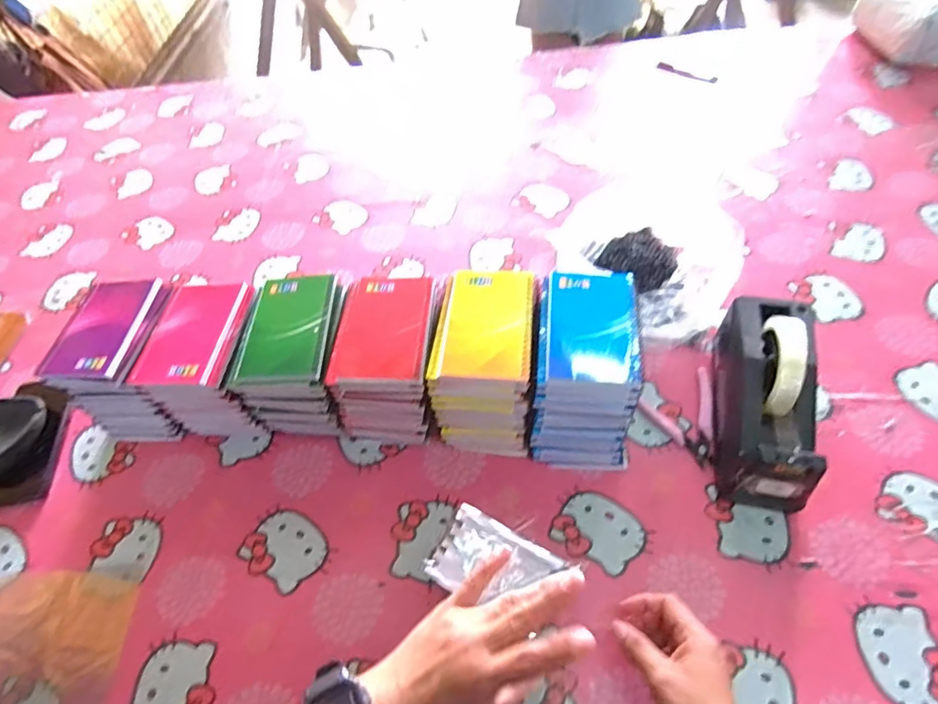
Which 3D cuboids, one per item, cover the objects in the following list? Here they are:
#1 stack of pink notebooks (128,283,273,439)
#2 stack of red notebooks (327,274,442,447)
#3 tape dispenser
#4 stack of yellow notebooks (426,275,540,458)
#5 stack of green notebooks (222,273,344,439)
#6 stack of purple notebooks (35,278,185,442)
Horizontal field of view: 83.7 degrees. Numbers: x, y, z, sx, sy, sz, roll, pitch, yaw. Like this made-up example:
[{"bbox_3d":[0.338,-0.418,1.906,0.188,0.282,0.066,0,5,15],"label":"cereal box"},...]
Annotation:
[{"bbox_3d":[-0.285,0.014,0.603,0.101,0.131,0.133,1,56,6],"label":"stack of pink notebooks"},{"bbox_3d":[-0.078,0.013,0.583,0.102,0.135,0.141,3,55,8],"label":"stack of red notebooks"},{"bbox_3d":[0.302,0.043,0.531,0.076,0.121,0.200,8,57,11],"label":"tape dispenser"},{"bbox_3d":[0.021,0.015,0.564,0.094,0.146,0.140,4,55,8],"label":"stack of yellow notebooks"},{"bbox_3d":[-0.183,0.011,0.595,0.104,0.137,0.137,1,56,6],"label":"stack of green notebooks"},{"bbox_3d":[-0.386,0.012,0.614,0.108,0.134,0.143,1,56,6],"label":"stack of purple notebooks"}]

